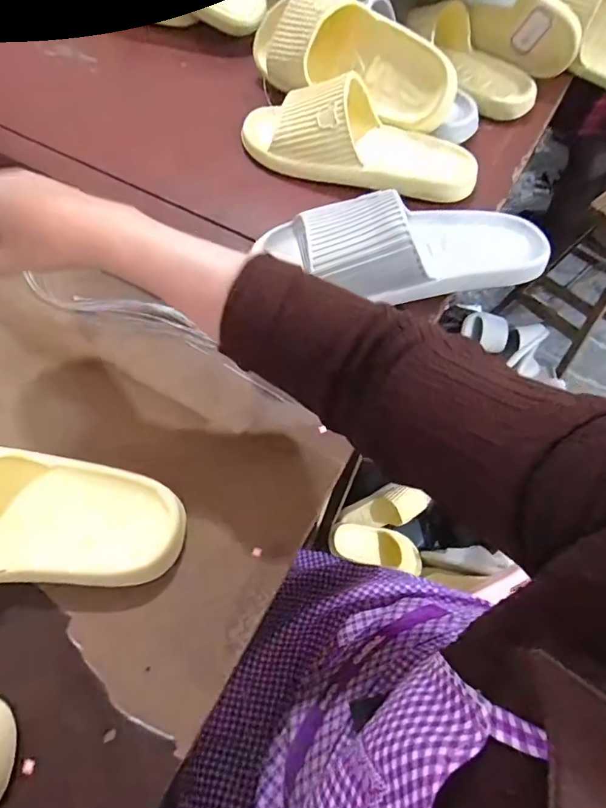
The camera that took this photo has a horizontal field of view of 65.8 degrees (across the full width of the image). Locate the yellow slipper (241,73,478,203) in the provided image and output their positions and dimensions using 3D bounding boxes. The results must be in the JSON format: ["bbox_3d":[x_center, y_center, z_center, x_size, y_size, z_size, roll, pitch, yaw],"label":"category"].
[{"bbox_3d":[0.059,-0.278,0.488,0.253,0.071,0.104,17,61,6],"label":"yellow slipper"}]

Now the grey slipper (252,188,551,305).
[{"bbox_3d":[0.097,-0.142,0.403,0.261,0.063,0.105,-1,61,-4],"label":"grey slipper"}]

